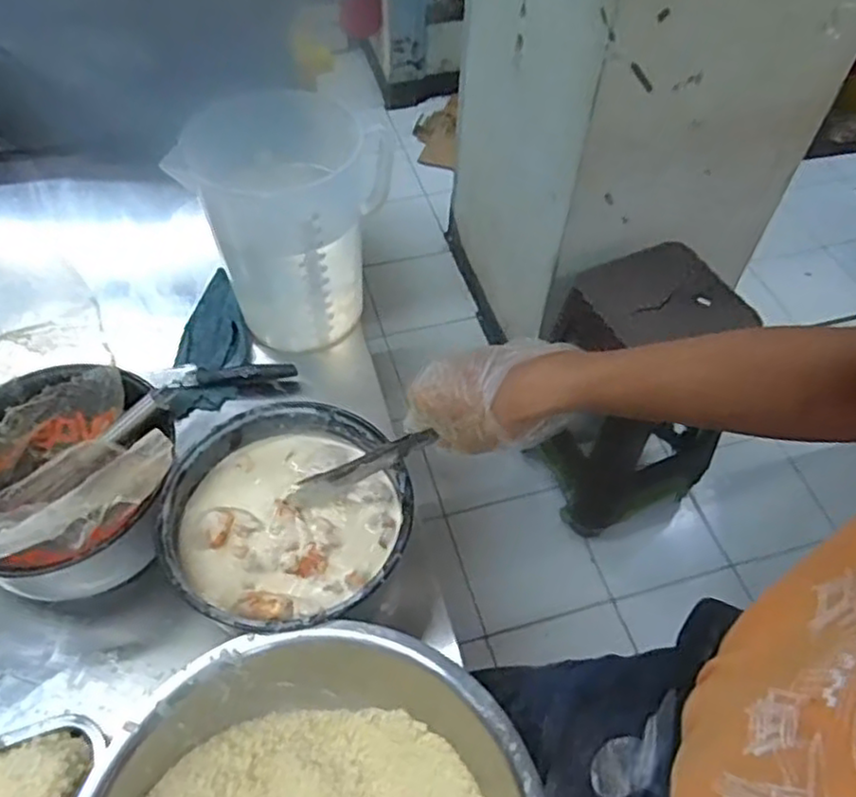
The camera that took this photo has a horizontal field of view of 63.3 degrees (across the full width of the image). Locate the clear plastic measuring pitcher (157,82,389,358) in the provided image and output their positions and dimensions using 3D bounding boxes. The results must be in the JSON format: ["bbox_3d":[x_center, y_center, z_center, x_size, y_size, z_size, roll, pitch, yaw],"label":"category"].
[{"bbox_3d":[-0.183,-0.227,0.885,0.222,0.253,0.187,20,55,13],"label":"clear plastic measuring pitcher"}]

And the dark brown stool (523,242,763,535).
[{"bbox_3d":[0.426,0.016,1.484,0.296,0.583,0.306,-19,56,-16],"label":"dark brown stool"}]

